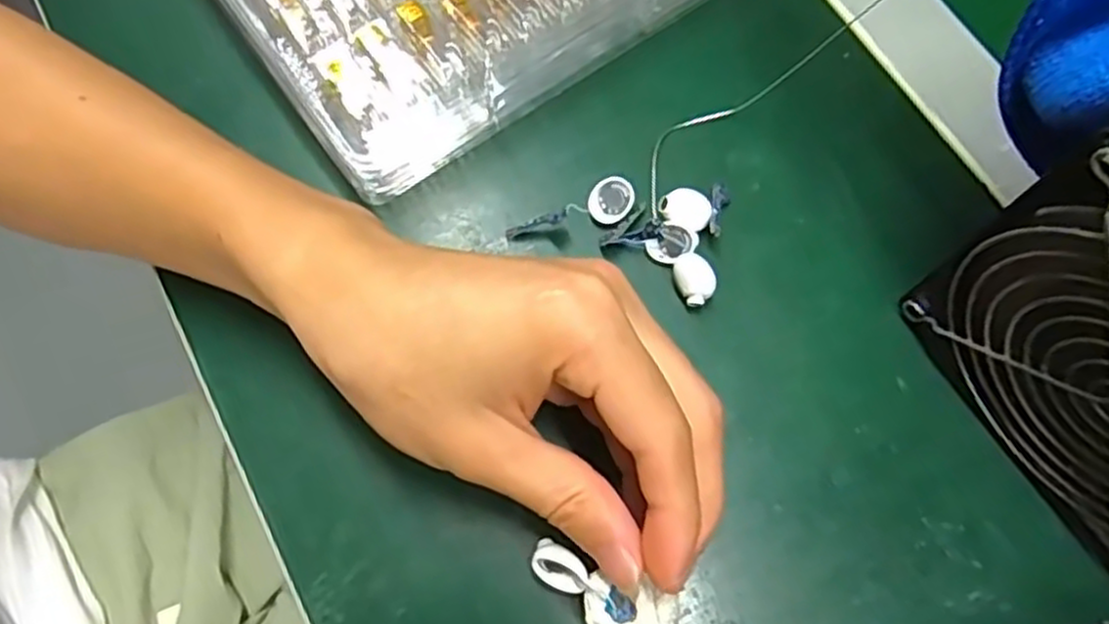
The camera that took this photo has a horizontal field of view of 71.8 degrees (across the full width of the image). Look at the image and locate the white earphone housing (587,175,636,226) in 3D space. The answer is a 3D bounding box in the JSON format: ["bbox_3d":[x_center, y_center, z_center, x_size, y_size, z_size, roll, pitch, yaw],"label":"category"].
[{"bbox_3d":[0.022,-0.042,0.295,0.017,0.009,0.017,0,72,1],"label":"white earphone housing"}]

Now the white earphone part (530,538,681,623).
[{"bbox_3d":[0.014,0.086,0.233,0.046,0.008,0.021,29,75,18],"label":"white earphone part"}]

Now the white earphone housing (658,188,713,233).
[{"bbox_3d":[0.050,-0.038,0.292,0.019,0.011,0.016,6,72,3],"label":"white earphone housing"}]

